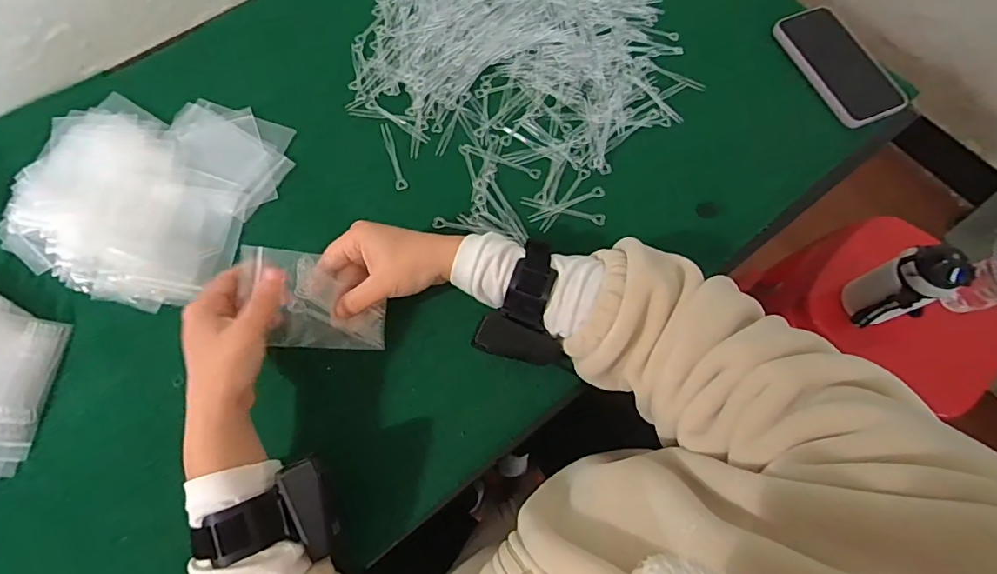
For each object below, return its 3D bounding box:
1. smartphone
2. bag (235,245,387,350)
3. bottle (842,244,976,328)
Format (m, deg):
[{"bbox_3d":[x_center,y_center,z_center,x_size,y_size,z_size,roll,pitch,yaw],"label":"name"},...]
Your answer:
[{"bbox_3d":[0.393,-0.259,0.575,0.080,0.012,0.166,-23,72,-9],"label":"smartphone"},{"bbox_3d":[-0.154,0.012,0.425,0.118,0.007,0.081,7,91,-27],"label":"bag"},{"bbox_3d":[0.578,0.001,0.722,0.078,0.169,0.078,-25,71,-10],"label":"bottle"}]

